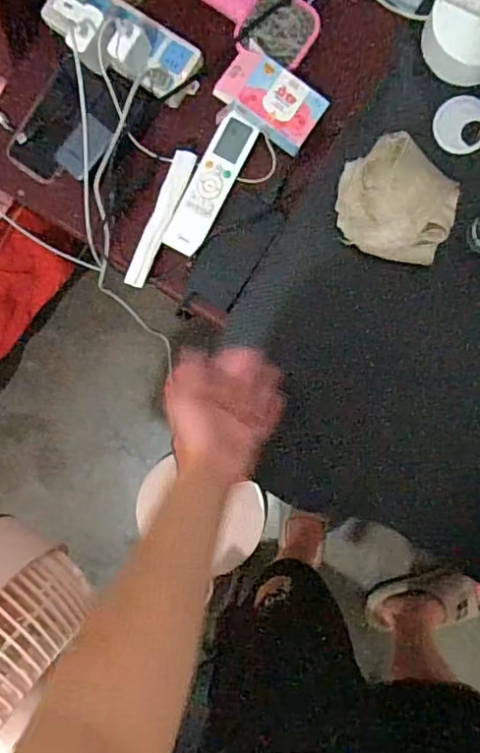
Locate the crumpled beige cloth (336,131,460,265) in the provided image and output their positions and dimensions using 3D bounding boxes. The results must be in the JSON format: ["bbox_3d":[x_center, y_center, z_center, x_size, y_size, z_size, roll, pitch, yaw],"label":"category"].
[{"bbox_3d":[0.158,-0.178,0.565,0.113,0.031,0.109,20,98,3],"label":"crumpled beige cloth"}]

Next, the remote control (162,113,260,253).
[{"bbox_3d":[-0.037,-0.242,0.711,0.049,0.019,0.180,29,95,4],"label":"remote control"}]

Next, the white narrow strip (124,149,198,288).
[{"bbox_3d":[-0.102,-0.203,0.722,0.032,0.018,0.183,22,98,3],"label":"white narrow strip"}]

